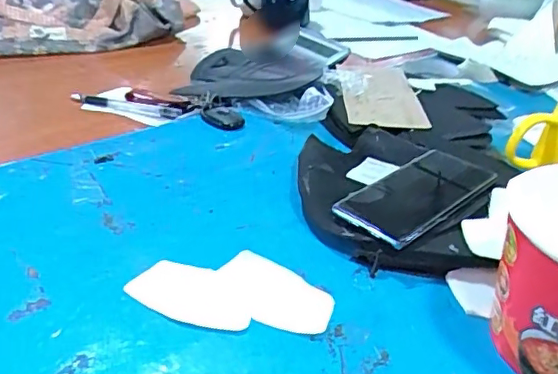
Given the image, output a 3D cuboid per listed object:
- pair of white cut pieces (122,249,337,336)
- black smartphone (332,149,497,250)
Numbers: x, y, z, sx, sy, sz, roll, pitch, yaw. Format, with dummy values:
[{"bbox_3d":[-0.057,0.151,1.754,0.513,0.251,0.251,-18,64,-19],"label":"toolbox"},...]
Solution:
[{"bbox_3d":[-0.035,0.077,0.408,0.143,0.008,0.064,3,42,4],"label":"pair of white cut pieces"},{"bbox_3d":[0.120,0.004,0.482,0.143,0.008,0.070,-27,41,-33],"label":"black smartphone"}]

